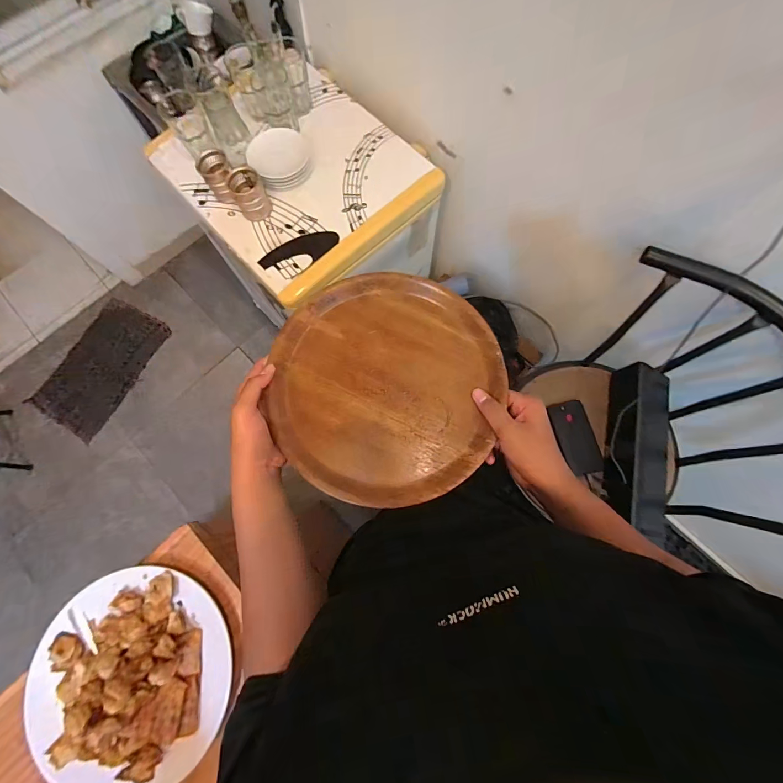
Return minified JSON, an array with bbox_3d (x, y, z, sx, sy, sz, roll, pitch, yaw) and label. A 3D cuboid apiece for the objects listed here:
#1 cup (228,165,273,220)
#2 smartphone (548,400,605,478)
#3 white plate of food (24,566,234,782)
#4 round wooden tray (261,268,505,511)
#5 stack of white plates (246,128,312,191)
[{"bbox_3d":[-0.326,-0.457,0.832,0.070,0.085,0.082,-23,76,-6],"label":"cup"},{"bbox_3d":[0.399,0.098,0.764,0.072,0.008,0.154,-15,74,3],"label":"smartphone"},{"bbox_3d":[-0.324,0.349,0.427,0.249,0.053,0.232,0,75,0],"label":"white plate of food"},{"bbox_3d":[-0.007,-0.011,0.446,0.276,0.021,0.282,0,75,0],"label":"round wooden tray"},{"bbox_3d":[-0.267,-0.561,0.851,0.147,0.051,0.130,-17,75,-4],"label":"stack of white plates"}]

